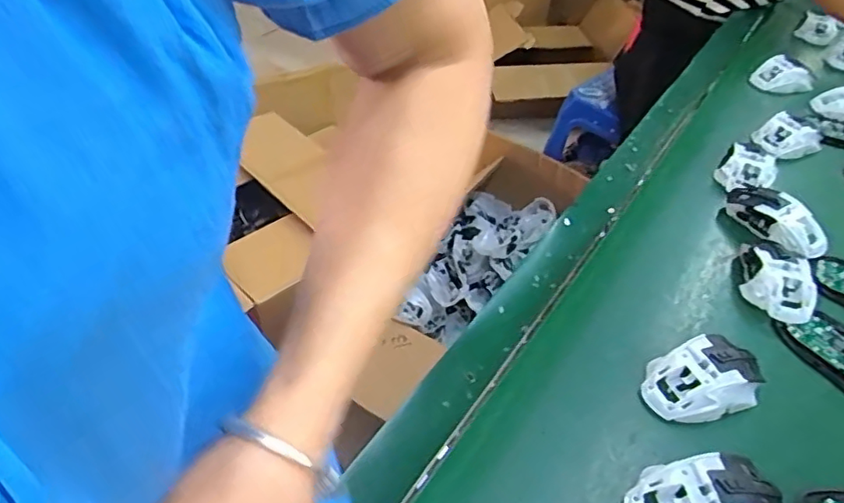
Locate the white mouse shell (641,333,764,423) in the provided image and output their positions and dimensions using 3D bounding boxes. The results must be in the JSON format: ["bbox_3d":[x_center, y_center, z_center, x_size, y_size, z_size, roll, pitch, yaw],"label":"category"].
[{"bbox_3d":[0.248,0.110,0.518,0.109,0.037,0.066,-12,46,-16],"label":"white mouse shell"}]

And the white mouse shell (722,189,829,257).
[{"bbox_3d":[0.404,-0.038,0.683,0.054,0.047,0.123,-19,48,-22],"label":"white mouse shell"}]

